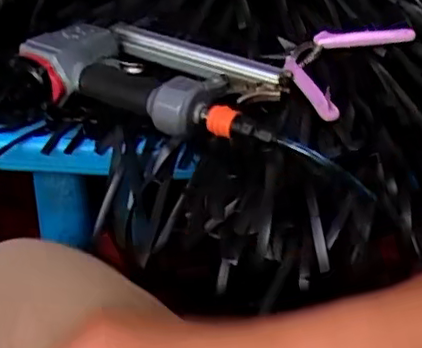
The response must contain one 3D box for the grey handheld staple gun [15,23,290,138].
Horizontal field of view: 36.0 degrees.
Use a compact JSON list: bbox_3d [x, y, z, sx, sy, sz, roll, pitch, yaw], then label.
[{"bbox_3d":[-0.051,-0.104,0.653,0.252,0.042,0.146,15,33,18],"label":"grey handheld staple gun"}]

